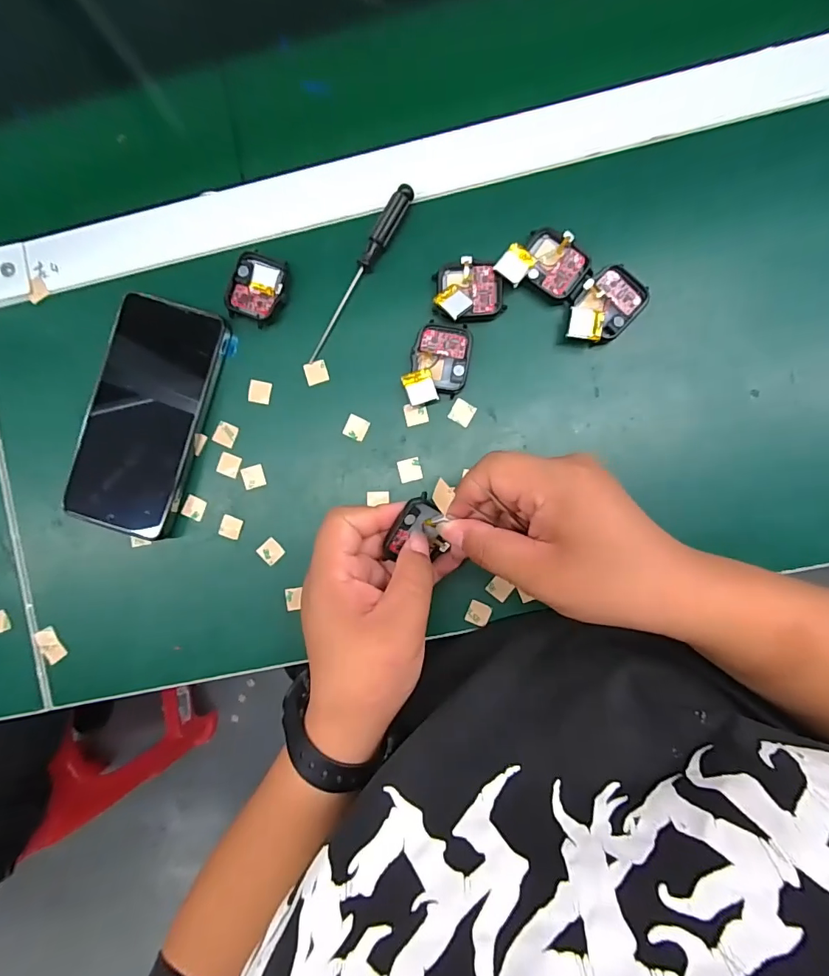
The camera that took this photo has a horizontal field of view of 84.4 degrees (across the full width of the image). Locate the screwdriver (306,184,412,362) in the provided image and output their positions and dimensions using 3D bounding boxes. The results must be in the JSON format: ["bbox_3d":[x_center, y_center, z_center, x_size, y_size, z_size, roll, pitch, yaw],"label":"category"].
[{"bbox_3d":[-0.039,-0.146,0.314,0.012,0.016,0.129,32,91,3],"label":"screwdriver"}]

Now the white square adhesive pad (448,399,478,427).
[{"bbox_3d":[0.033,-0.052,0.314,0.015,0.004,0.015,31,91,3],"label":"white square adhesive pad"}]

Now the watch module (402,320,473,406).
[{"bbox_3d":[0.016,-0.082,0.310,0.039,0.016,0.057,18,90,3],"label":"watch module"}]

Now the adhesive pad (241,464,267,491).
[{"bbox_3d":[-0.114,-0.008,0.324,0.015,0.004,0.015,-17,88,3],"label":"adhesive pad"}]

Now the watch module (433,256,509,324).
[{"bbox_3d":[0.036,-0.132,0.306,0.045,0.018,0.040,-10,89,3],"label":"watch module"}]

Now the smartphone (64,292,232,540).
[{"bbox_3d":[-0.188,-0.050,0.323,0.077,0.017,0.160,17,90,3],"label":"smartphone"}]

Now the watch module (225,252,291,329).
[{"bbox_3d":[-0.108,-0.138,0.318,0.038,0.009,0.045,21,90,3],"label":"watch module"}]

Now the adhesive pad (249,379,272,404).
[{"bbox_3d":[-0.110,-0.068,0.323,0.015,0.004,0.015,9,90,3],"label":"adhesive pad"}]

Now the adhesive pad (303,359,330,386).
[{"bbox_3d":[-0.069,-0.081,0.321,0.016,0.004,0.015,-18,88,3],"label":"adhesive pad"}]

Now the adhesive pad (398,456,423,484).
[{"bbox_3d":[-0.003,-0.012,0.318,0.016,0.004,0.016,-15,89,3],"label":"adhesive pad"}]

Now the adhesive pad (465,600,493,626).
[{"bbox_3d":[0.044,0.087,0.315,0.016,0.004,0.015,21,90,3],"label":"adhesive pad"}]

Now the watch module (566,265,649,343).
[{"bbox_3d":[0.124,-0.118,0.301,0.037,0.019,0.056,43,92,3],"label":"watch module"}]

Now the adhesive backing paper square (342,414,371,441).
[{"bbox_3d":[-0.041,-0.042,0.319,0.015,0.004,0.016,23,91,3],"label":"adhesive backing paper square"}]

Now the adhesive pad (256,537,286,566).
[{"bbox_3d":[-0.102,0.045,0.324,0.016,0.004,0.016,42,92,3],"label":"adhesive pad"}]

